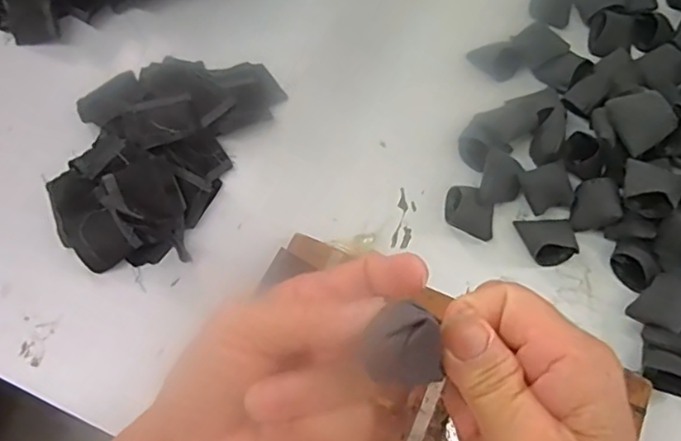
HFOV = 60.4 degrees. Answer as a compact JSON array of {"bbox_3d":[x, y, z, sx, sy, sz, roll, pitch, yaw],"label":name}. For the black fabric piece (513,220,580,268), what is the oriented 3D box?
[{"bbox_3d":[0.158,0.014,0.444,0.038,0.022,0.035,-5,67,0],"label":"black fabric piece"}]

